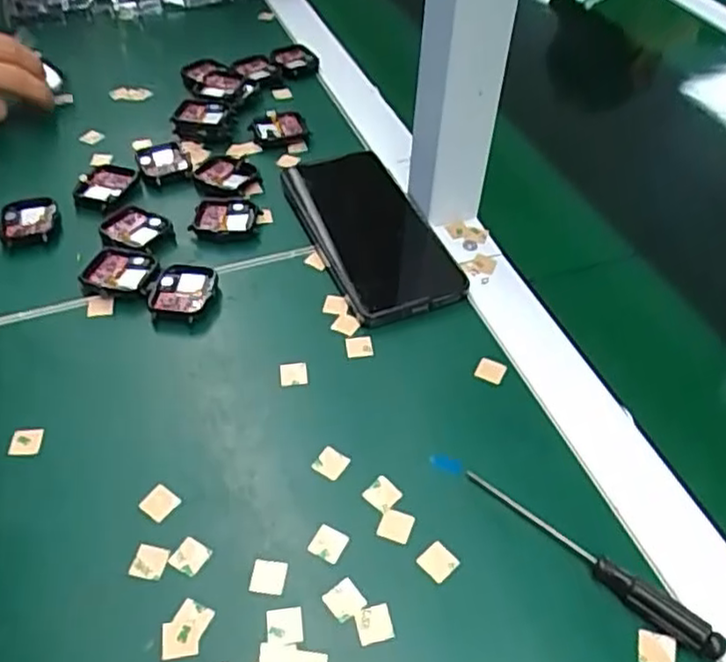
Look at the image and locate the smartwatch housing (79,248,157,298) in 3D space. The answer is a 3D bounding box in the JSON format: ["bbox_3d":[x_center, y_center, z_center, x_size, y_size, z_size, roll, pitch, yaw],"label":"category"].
[{"bbox_3d":[-0.160,-0.038,0.453,0.048,0.011,0.040,8,47,5],"label":"smartwatch housing"}]

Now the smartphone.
[{"bbox_3d":[0.006,-0.074,0.488,0.080,0.015,0.171,-16,50,-16],"label":"smartphone"}]

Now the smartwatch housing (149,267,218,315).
[{"bbox_3d":[-0.116,-0.024,0.443,0.040,0.015,0.041,4,47,2],"label":"smartwatch housing"}]

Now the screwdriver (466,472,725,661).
[{"bbox_3d":[0.106,0.105,0.326,0.132,0.016,0.011,37,56,28],"label":"screwdriver"}]

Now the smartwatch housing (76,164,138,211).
[{"bbox_3d":[-0.193,-0.109,0.517,0.035,0.009,0.046,11,47,8],"label":"smartwatch housing"}]

